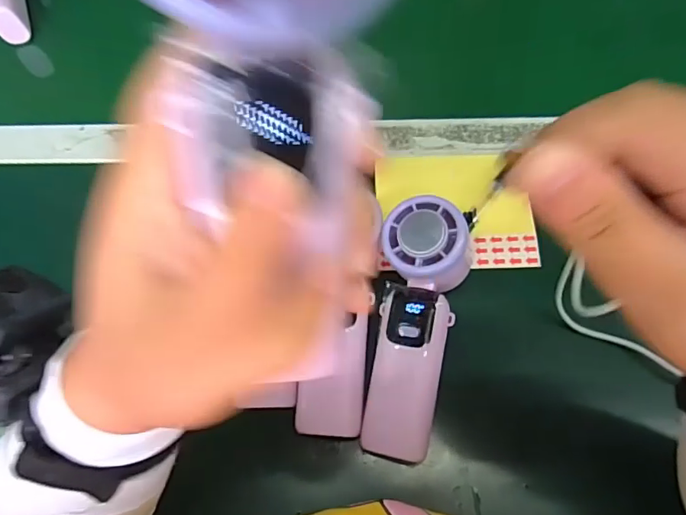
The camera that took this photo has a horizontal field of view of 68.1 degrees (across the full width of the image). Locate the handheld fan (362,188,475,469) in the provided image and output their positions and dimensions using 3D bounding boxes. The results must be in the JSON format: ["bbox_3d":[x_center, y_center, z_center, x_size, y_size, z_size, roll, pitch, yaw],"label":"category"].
[{"bbox_3d":[0.048,0.044,0.335,0.055,0.036,0.161,9,84,6],"label":"handheld fan"}]

